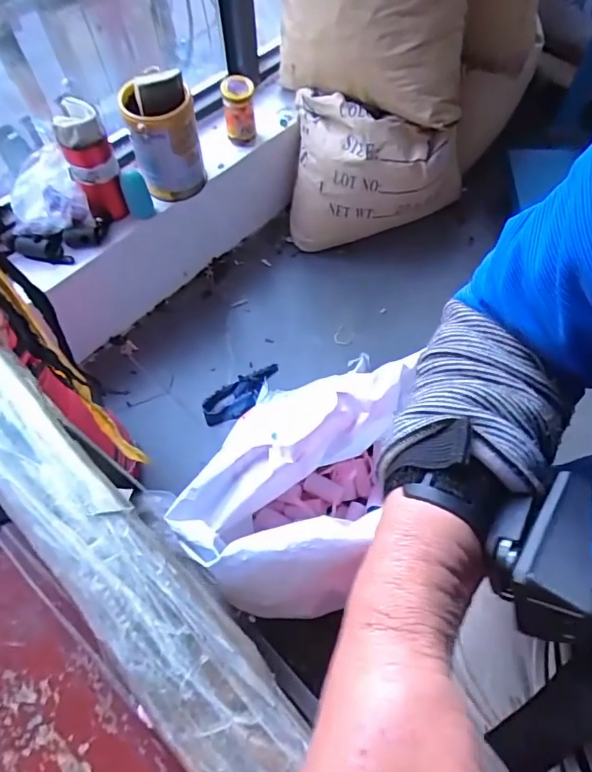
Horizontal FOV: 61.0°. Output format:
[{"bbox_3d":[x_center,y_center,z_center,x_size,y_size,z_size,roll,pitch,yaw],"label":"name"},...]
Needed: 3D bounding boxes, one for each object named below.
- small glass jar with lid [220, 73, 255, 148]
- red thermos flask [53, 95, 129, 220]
[{"bbox_3d":[-0.118,-0.577,1.058,0.066,0.116,0.077,-7,62,-3],"label":"small glass jar with lid"},{"bbox_3d":[-0.367,-0.400,0.909,0.080,0.202,0.070,-15,63,-7],"label":"red thermos flask"}]

